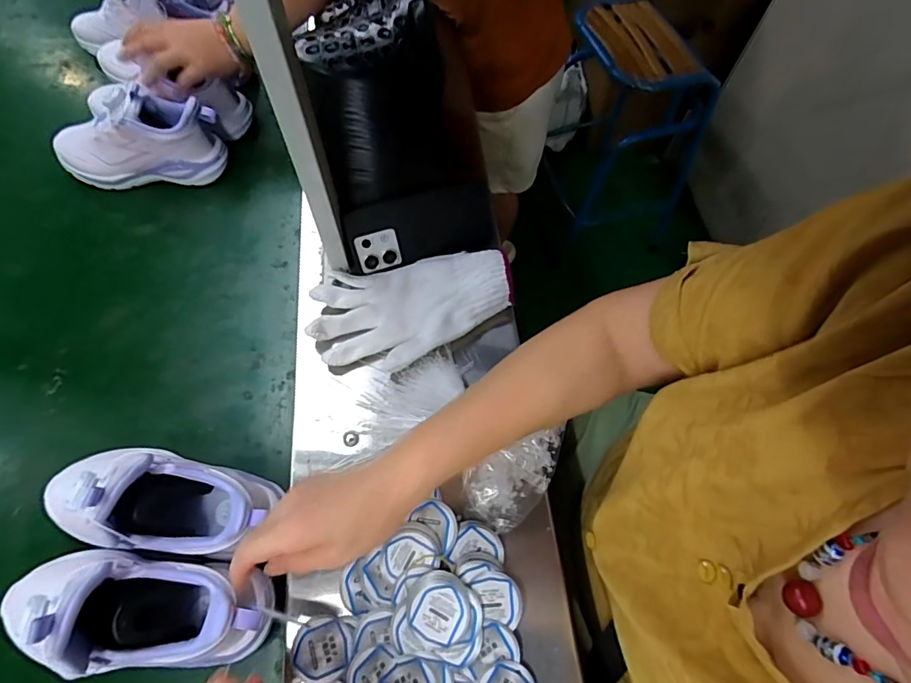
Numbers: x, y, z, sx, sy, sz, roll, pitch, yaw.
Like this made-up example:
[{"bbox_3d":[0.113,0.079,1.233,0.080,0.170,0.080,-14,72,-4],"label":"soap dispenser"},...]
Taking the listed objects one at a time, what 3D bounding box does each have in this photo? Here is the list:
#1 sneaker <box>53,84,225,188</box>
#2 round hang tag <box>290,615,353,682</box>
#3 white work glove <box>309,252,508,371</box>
[{"bbox_3d":[-0.404,-0.256,0.599,0.207,0.108,0.071,-6,64,-5],"label":"sneaker"},{"bbox_3d":[-0.107,0.247,0.381,0.046,0.004,0.046,-1,63,2],"label":"round hang tag"},{"bbox_3d":[-0.044,-0.038,0.504,0.207,0.034,0.121,-8,63,-11],"label":"white work glove"}]

